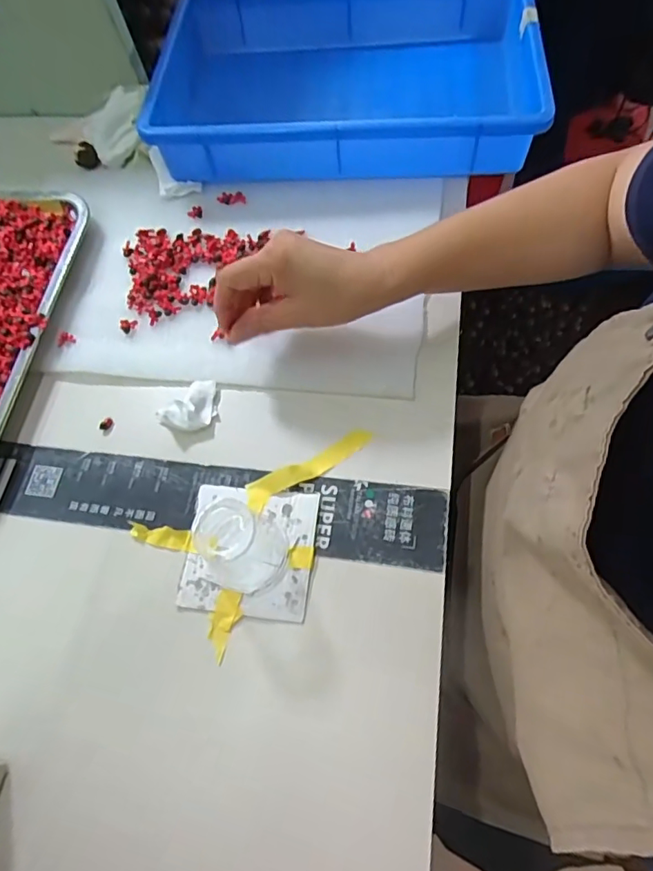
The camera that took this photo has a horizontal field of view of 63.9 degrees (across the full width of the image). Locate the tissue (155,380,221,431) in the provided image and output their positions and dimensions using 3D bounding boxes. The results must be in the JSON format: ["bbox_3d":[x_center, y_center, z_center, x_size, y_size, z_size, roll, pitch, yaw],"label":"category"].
[{"bbox_3d":[-0.106,-0.023,0.419,0.036,0.015,0.052,41,76,20],"label":"tissue"}]

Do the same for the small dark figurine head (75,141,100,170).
[{"bbox_3d":[-0.254,-0.295,0.550,0.023,0.013,0.024,-29,68,-10],"label":"small dark figurine head"}]

